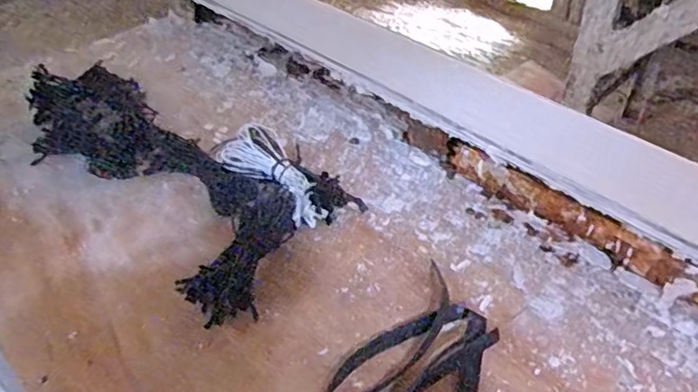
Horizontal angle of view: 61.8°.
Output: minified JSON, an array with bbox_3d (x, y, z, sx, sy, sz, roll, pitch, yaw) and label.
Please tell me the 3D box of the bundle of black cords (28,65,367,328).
[{"bbox_3d":[-0.194,-0.039,0.625,0.402,0.050,0.201,30,50,29],"label":"bundle of black cords"}]

